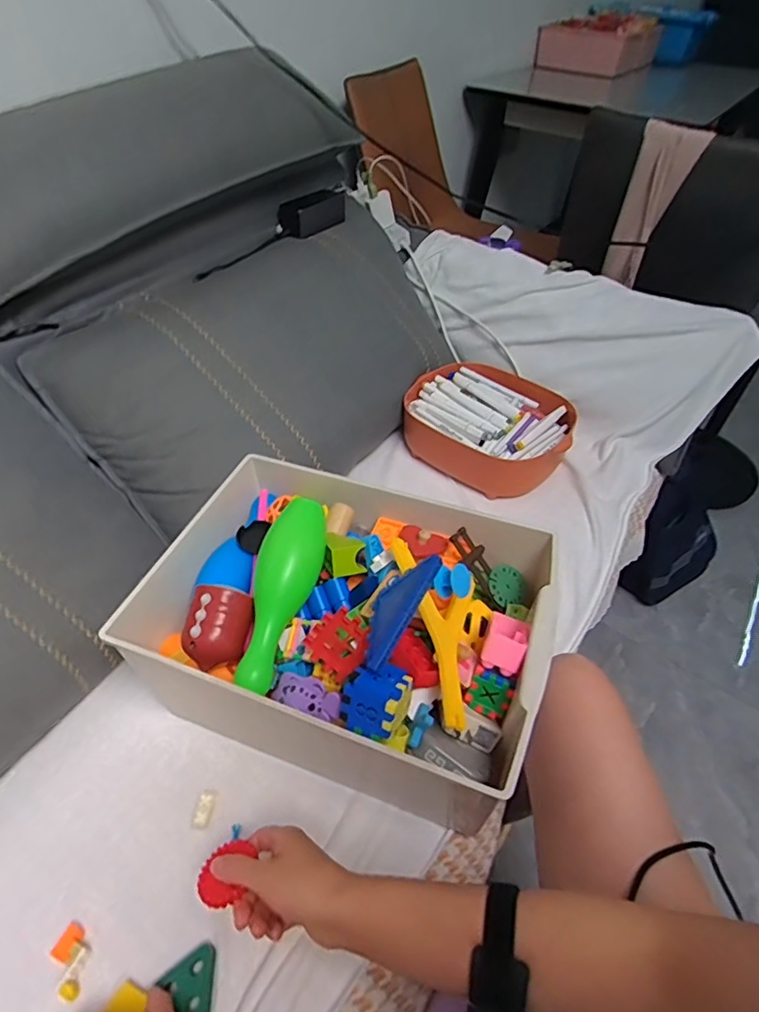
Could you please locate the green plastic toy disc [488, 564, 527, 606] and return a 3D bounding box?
[{"bbox_3d":[0.150,0.094,0.644,0.047,0.010,0.045,5,68,-13],"label":"green plastic toy disc"}]

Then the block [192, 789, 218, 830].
[{"bbox_3d":[-0.181,0.312,0.559,0.018,0.004,0.036,7,46,3],"label":"block"}]

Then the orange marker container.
[{"bbox_3d":[0.185,-0.140,0.948,0.283,0.088,0.224,26,50,21],"label":"orange marker container"}]

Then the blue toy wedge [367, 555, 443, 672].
[{"bbox_3d":[0.016,0.095,0.516,0.036,0.010,0.119,26,69,21],"label":"blue toy wedge"}]

